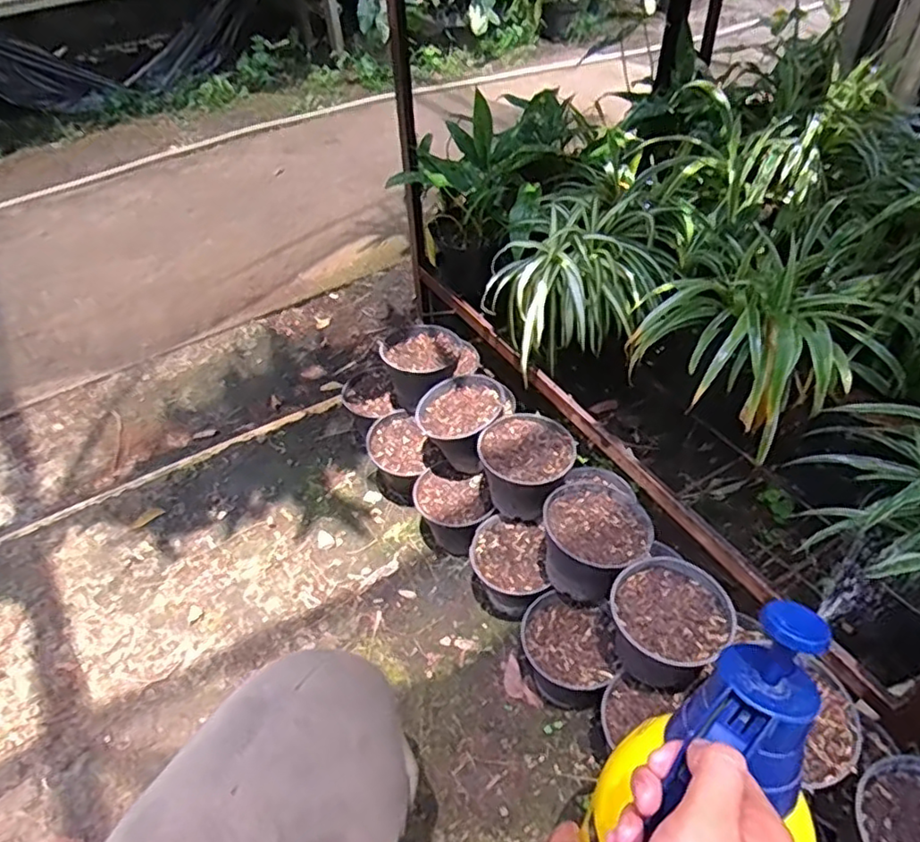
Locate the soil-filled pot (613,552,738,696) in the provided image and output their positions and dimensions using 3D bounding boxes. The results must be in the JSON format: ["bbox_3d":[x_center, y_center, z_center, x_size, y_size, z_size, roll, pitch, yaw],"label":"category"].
[{"bbox_3d":[0.227,0.224,0.690,0.125,0.083,0.118,-3,47,3],"label":"soil-filled pot"}]

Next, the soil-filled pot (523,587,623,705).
[{"bbox_3d":[0.133,0.284,0.770,0.109,0.095,0.107,-3,47,3],"label":"soil-filled pot"}]

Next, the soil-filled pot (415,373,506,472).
[{"bbox_3d":[-0.004,0.000,0.916,0.114,0.090,0.123,-3,47,3],"label":"soil-filled pot"}]

